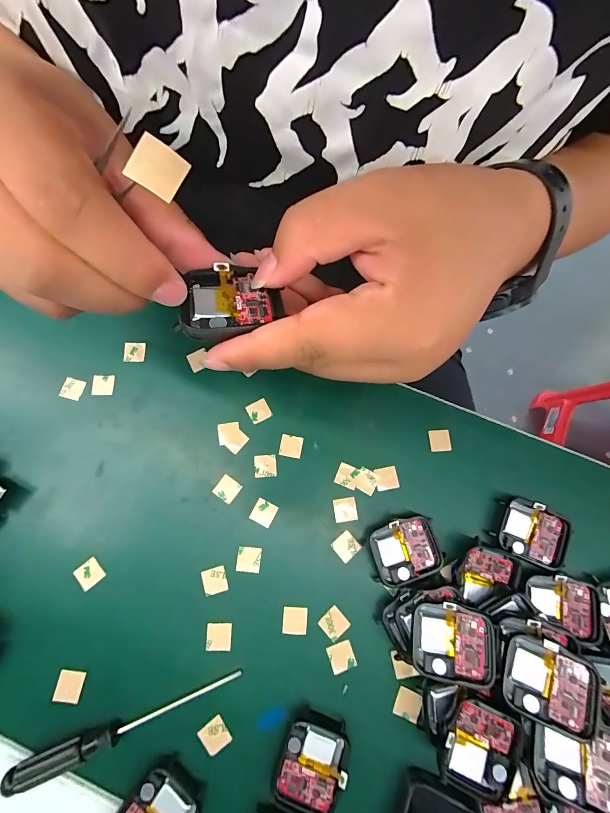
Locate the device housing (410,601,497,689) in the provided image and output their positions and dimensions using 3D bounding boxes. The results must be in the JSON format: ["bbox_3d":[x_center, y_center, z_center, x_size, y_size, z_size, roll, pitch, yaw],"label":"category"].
[{"bbox_3d":[0.084,0.132,0.191,0.044,0.009,0.037,6,71,14],"label":"device housing"}]

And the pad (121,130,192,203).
[{"bbox_3d":[-0.046,-0.075,0.106,0.015,0.004,0.014,28,85,-17],"label":"pad"}]

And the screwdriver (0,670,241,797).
[{"bbox_3d":[-0.102,0.183,0.196,0.129,0.012,0.013,-21,76,-7],"label":"screwdriver"}]

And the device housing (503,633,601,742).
[{"bbox_3d":[0.129,0.146,0.179,0.041,0.008,0.037,16,72,25],"label":"device housing"}]

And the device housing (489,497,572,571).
[{"bbox_3d":[0.150,0.083,0.226,0.044,0.012,0.036,22,75,5],"label":"device housing"}]

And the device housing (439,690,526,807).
[{"bbox_3d":[0.092,0.182,0.180,0.038,0.006,0.042,25,80,8],"label":"device housing"}]

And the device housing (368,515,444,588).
[{"bbox_3d":[0.065,0.094,0.222,0.046,0.011,0.037,-17,75,-6],"label":"device housing"}]

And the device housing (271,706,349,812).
[{"bbox_3d":[0.004,0.204,0.193,0.036,0.009,0.046,21,75,4],"label":"device housing"}]

